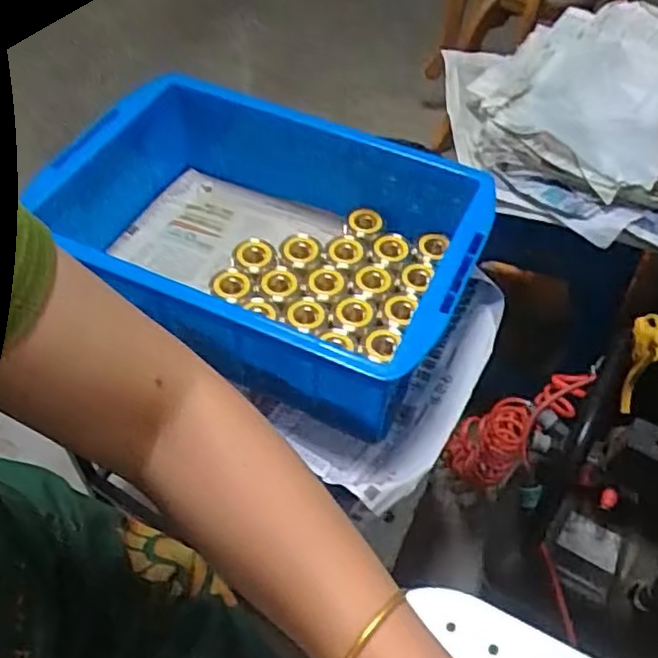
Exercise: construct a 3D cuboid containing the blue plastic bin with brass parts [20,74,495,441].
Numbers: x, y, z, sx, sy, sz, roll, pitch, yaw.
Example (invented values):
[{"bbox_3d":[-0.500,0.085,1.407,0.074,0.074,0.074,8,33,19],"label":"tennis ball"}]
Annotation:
[{"bbox_3d":[-0.041,-0.081,0.593,0.328,0.109,0.251,21,55,14],"label":"blue plastic bin with brass parts"}]

